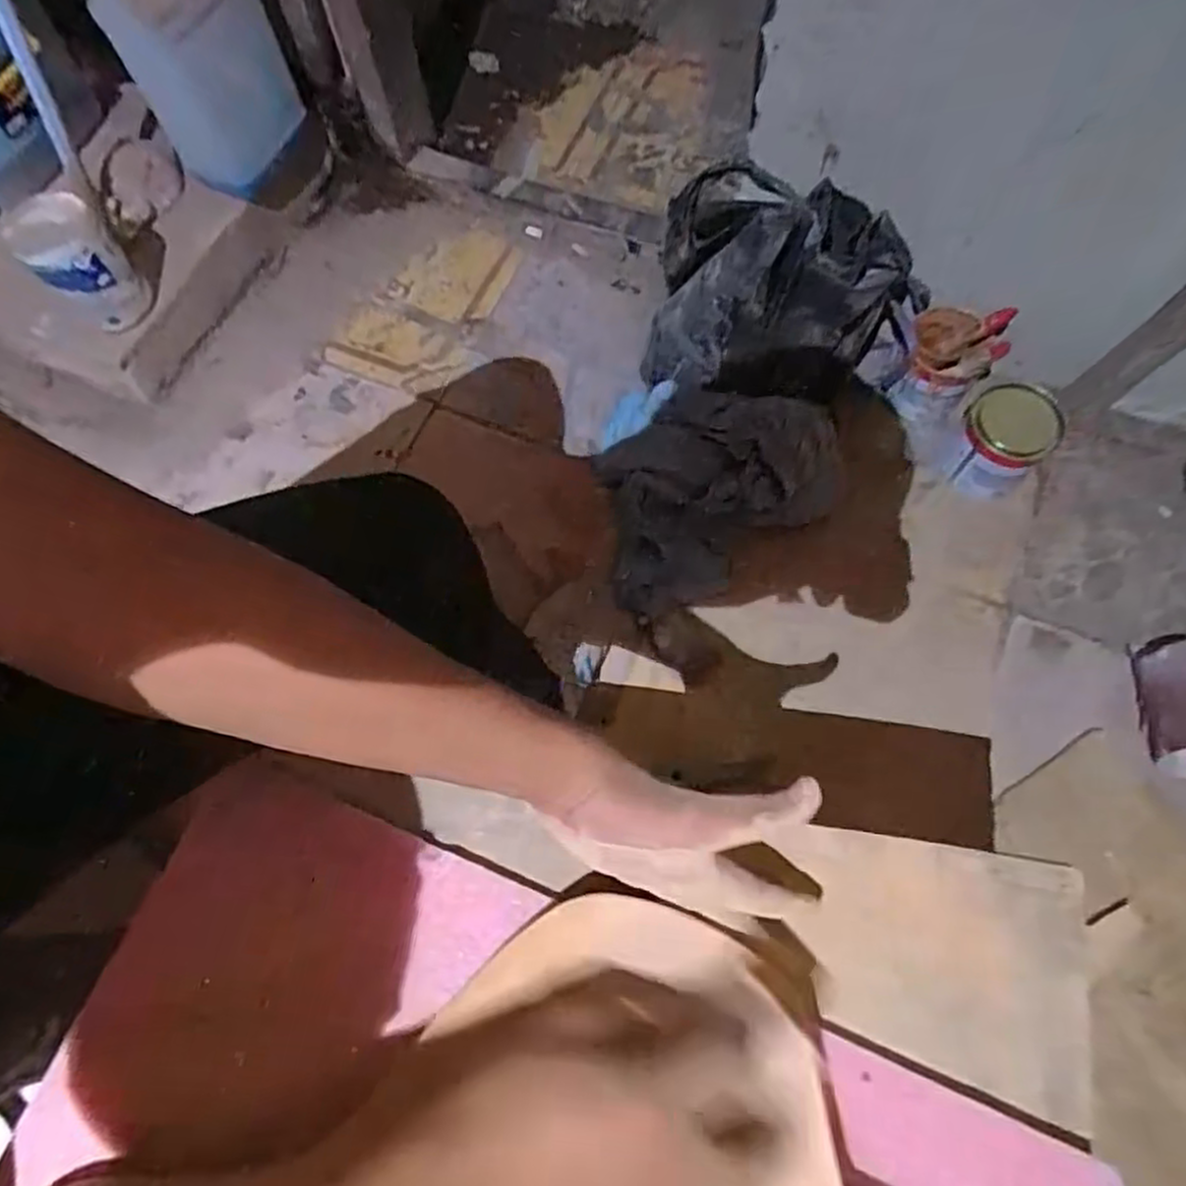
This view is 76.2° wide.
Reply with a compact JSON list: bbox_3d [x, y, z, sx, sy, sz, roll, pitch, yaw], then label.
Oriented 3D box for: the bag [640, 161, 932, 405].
[{"bbox_3d":[0.215,-0.339,0.876,0.300,0.291,0.108,1,69,3],"label":"bag"}]

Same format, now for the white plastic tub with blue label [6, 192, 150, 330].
[{"bbox_3d":[-0.639,-0.410,0.949,0.105,0.134,0.082,-34,71,-10],"label":"white plastic tub with blue label"}]

